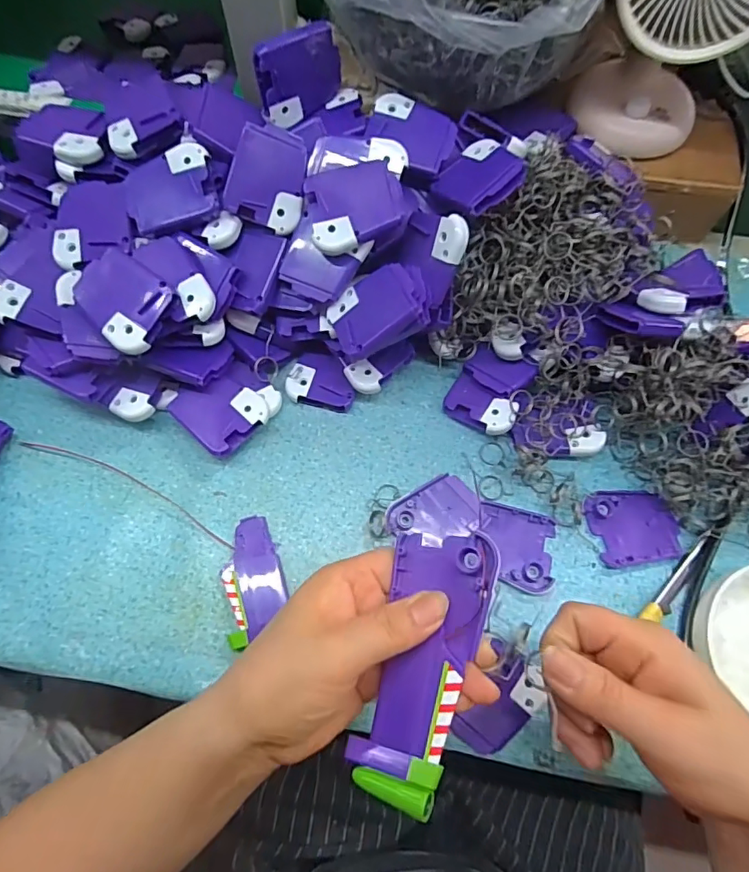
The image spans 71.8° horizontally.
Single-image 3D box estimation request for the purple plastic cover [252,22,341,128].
[{"bbox_3d":[-0.052,-0.249,0.357,0.017,0.047,0.061,43,73,16],"label":"purple plastic cover"}]

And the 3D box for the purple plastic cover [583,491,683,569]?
[{"bbox_3d":[0.181,0.062,0.360,0.058,0.006,0.050,-8,67,-4],"label":"purple plastic cover"}]

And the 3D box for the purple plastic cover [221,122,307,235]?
[{"bbox_3d":[-0.070,-0.173,0.347,0.050,0.006,0.061,16,98,-12],"label":"purple plastic cover"}]

